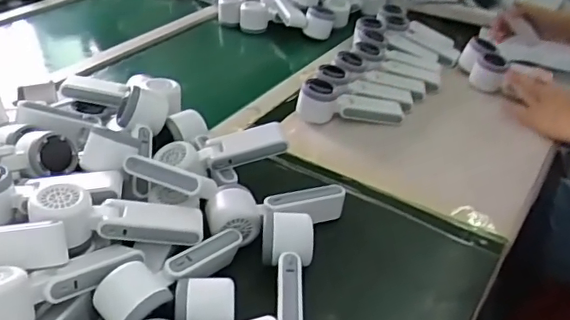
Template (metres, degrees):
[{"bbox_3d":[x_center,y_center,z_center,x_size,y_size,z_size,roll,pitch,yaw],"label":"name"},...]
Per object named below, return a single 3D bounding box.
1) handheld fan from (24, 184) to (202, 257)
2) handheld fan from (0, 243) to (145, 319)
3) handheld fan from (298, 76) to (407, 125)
[{"bbox_3d":[-0.170,0.065,0.566,0.169,0.048,0.054,10,35,-17],"label":"handheld fan"},{"bbox_3d":[-0.204,0.101,0.497,0.052,0.045,0.168,29,42,32],"label":"handheld fan"},{"bbox_3d":[0.102,-0.095,0.876,0.165,0.055,0.055,0,35,-5],"label":"handheld fan"}]

